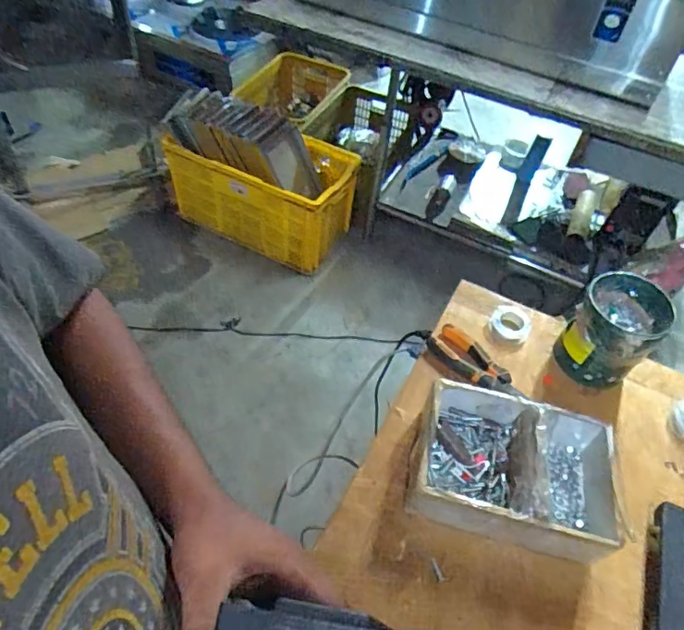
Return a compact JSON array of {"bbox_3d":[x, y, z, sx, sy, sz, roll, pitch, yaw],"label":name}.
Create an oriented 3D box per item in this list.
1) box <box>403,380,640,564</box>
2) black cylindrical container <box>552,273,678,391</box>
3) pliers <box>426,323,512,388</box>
[{"bbox_3d":[0.203,0.176,0.613,0.226,0.085,0.159,11,51,3],"label":"box"},{"bbox_3d":[0.381,0.024,0.735,0.101,0.120,0.123,36,56,21],"label":"black cylindrical container"},{"bbox_3d":[0.179,0.061,0.739,0.055,0.027,0.118,-27,59,-25],"label":"pliers"}]

